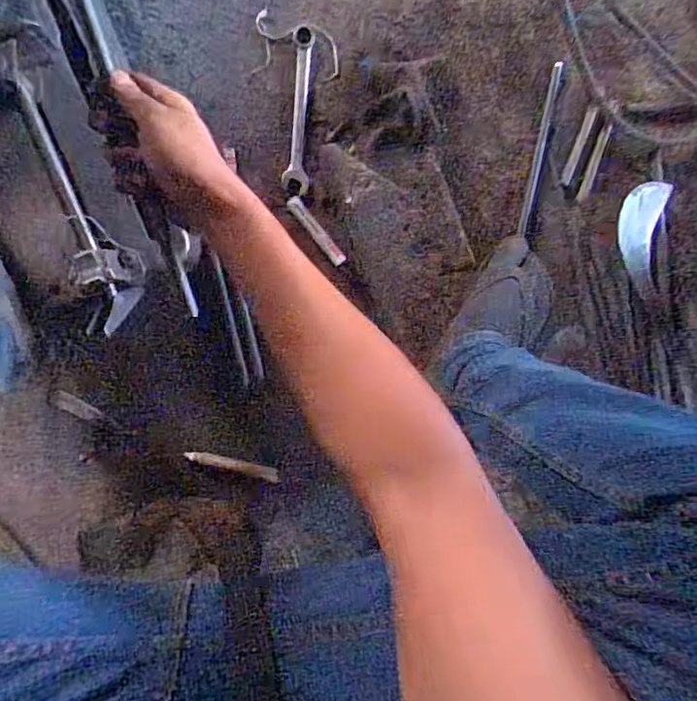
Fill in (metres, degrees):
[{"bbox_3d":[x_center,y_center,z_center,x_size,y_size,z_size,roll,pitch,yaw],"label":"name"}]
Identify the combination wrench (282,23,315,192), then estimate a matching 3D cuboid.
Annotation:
[{"bbox_3d":[-0.058,-0.291,0.680,0.030,0.008,0.195,4,95,-9],"label":"combination wrench"}]

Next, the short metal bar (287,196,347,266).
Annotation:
[{"bbox_3d":[-0.039,-0.147,0.686,0.018,0.011,0.099,-41,99,-3],"label":"short metal bar"}]

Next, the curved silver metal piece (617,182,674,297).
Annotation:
[{"bbox_3d":[0.381,-0.153,0.723,0.061,0.028,0.163,22,69,-9],"label":"curved silver metal piece"}]

